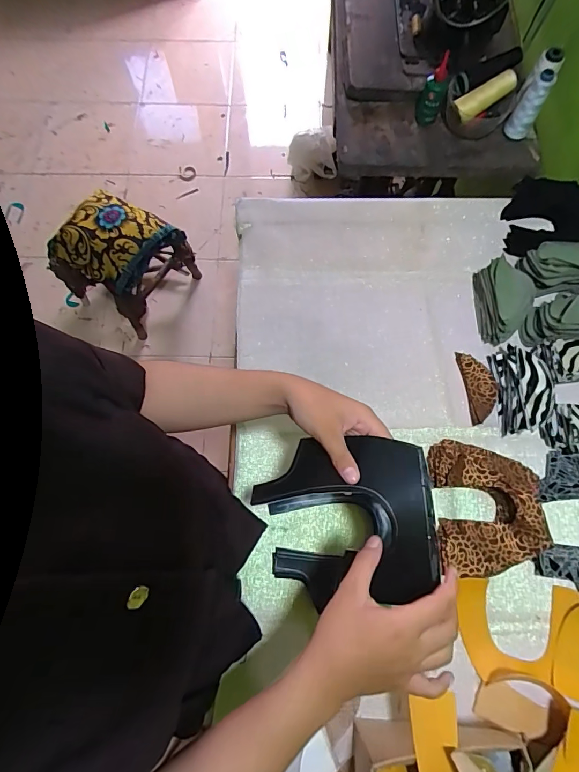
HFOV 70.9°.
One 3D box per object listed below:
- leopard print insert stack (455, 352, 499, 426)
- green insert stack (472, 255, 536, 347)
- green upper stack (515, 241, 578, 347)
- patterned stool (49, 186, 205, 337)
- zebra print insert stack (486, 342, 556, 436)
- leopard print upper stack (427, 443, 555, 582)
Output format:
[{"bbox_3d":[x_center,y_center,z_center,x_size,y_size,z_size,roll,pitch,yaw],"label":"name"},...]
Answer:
[{"bbox_3d":[0.293,0.001,0.624,0.047,0.011,0.113,-5,73,-1],"label":"leopard print insert stack"},{"bbox_3d":[0.339,-0.132,0.638,0.064,0.067,0.128,1,72,1],"label":"green insert stack"},{"bbox_3d":[0.448,-0.142,0.638,0.145,0.056,0.163,5,73,2],"label":"green upper stack"},{"bbox_3d":[-0.520,-0.403,1.320,0.275,0.328,0.294,31,75,9],"label":"patterned stool"},{"bbox_3d":[0.344,0.001,0.598,0.057,0.062,0.134,-3,73,-1],"label":"zebra print insert stack"},{"bbox_3d":[0.263,0.163,0.555,0.143,0.048,0.178,-2,72,0],"label":"leopard print upper stack"}]

